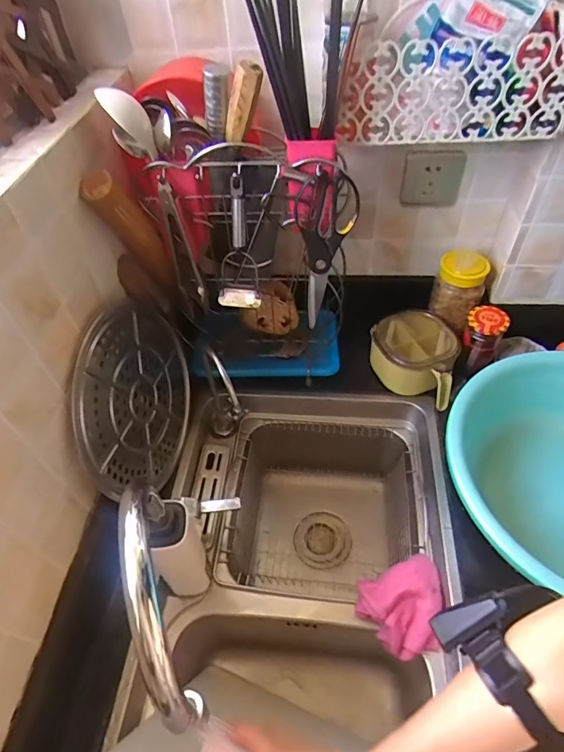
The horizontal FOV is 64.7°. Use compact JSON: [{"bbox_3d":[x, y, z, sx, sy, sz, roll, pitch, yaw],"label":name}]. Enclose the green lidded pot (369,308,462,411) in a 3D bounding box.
[{"bbox_3d":[0.235,-0.037,0.807,0.142,0.084,0.157,10,51,13],"label":"green lidded pot"}]

